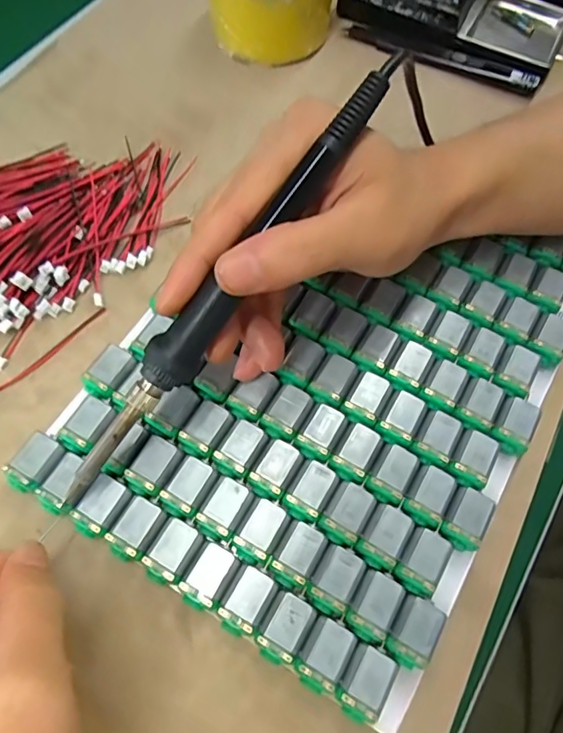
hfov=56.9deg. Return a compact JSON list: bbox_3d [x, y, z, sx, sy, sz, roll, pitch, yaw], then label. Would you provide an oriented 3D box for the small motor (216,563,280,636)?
[{"bbox_3d":[-0.014,0.103,0.226,0.016,0.017,0.026,31,70,13],"label":"small motor"}]

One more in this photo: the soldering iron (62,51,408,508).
[{"bbox_3d":[-0.022,-0.028,0.207,0.017,0.020,0.213,40,97,16],"label":"soldering iron"}]

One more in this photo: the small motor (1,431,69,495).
[{"bbox_3d":[-0.115,0.046,0.246,0.019,0.016,0.026,27,69,11],"label":"small motor"}]

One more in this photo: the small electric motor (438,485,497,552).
[{"bbox_3d":[0.085,0.072,0.242,0.016,0.019,0.027,30,70,12],"label":"small electric motor"}]

